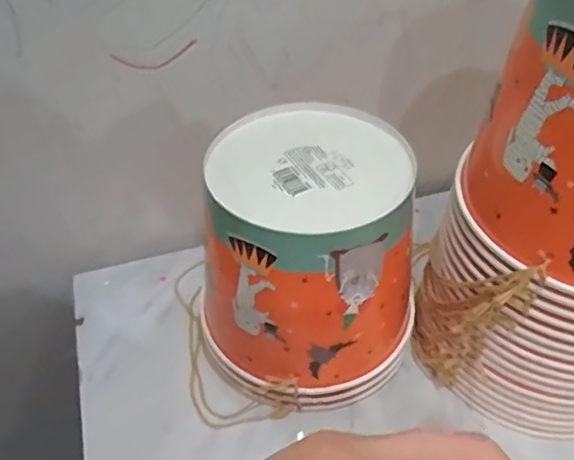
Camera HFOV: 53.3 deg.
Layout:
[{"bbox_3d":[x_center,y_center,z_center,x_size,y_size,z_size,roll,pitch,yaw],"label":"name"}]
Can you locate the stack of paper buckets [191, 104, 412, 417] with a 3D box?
[{"bbox_3d":[0.016,0.020,0.401,0.140,0.162,0.137,5,45,6],"label":"stack of paper buckets"}]

